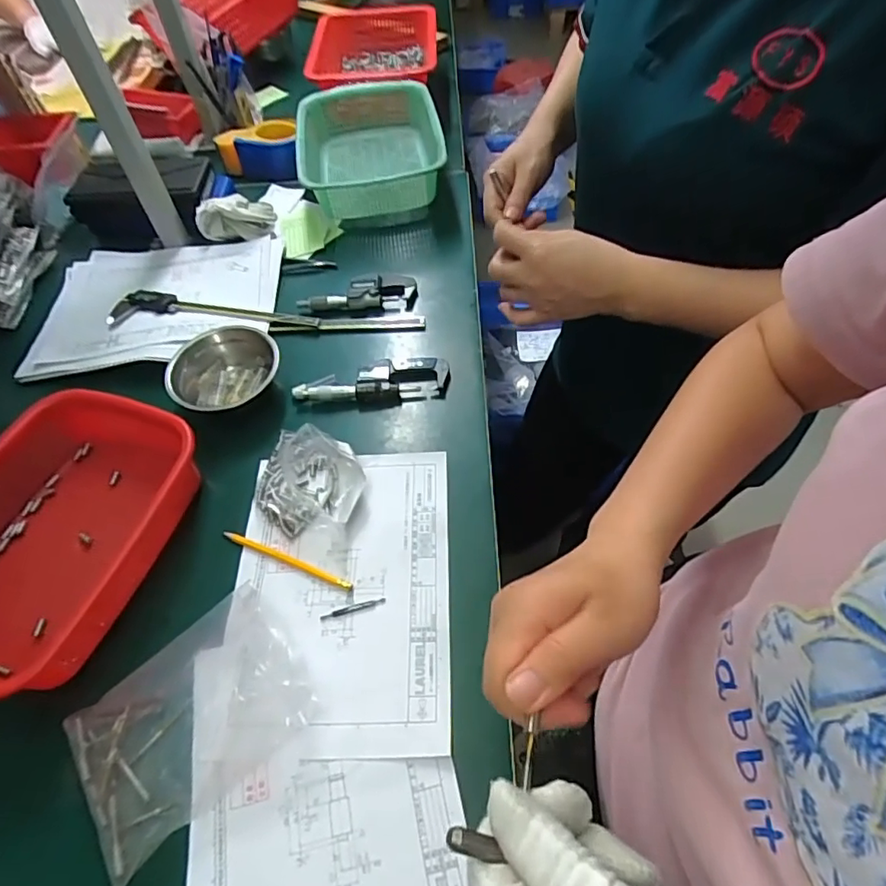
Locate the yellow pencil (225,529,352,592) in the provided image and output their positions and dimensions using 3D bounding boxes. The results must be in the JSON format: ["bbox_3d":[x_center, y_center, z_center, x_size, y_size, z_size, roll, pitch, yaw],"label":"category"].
[{"bbox_3d":[-0.157,0.118,0.565,0.145,0.007,0.009,18,58,15],"label":"yellow pencil"}]

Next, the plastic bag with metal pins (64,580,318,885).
[{"bbox_3d":[-0.217,0.235,0.478,0.185,0.025,0.135,-34,60,-19],"label":"plastic bag with metal pins"}]

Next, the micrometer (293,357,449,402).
[{"bbox_3d":[-0.085,-0.079,0.679,0.180,0.021,0.057,-4,55,1],"label":"micrometer"}]

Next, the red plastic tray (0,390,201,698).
[{"bbox_3d":[-0.393,0.087,0.556,0.208,0.074,0.288,16,57,14],"label":"red plastic tray"}]

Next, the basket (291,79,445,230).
[{"bbox_3d":[-0.113,-0.457,0.890,0.215,0.096,0.275,-8,55,-3],"label":"basket"}]

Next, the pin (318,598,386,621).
[{"bbox_3d":[-0.086,0.157,0.531,0.061,0.004,0.007,-15,55,-7],"label":"pin"}]

